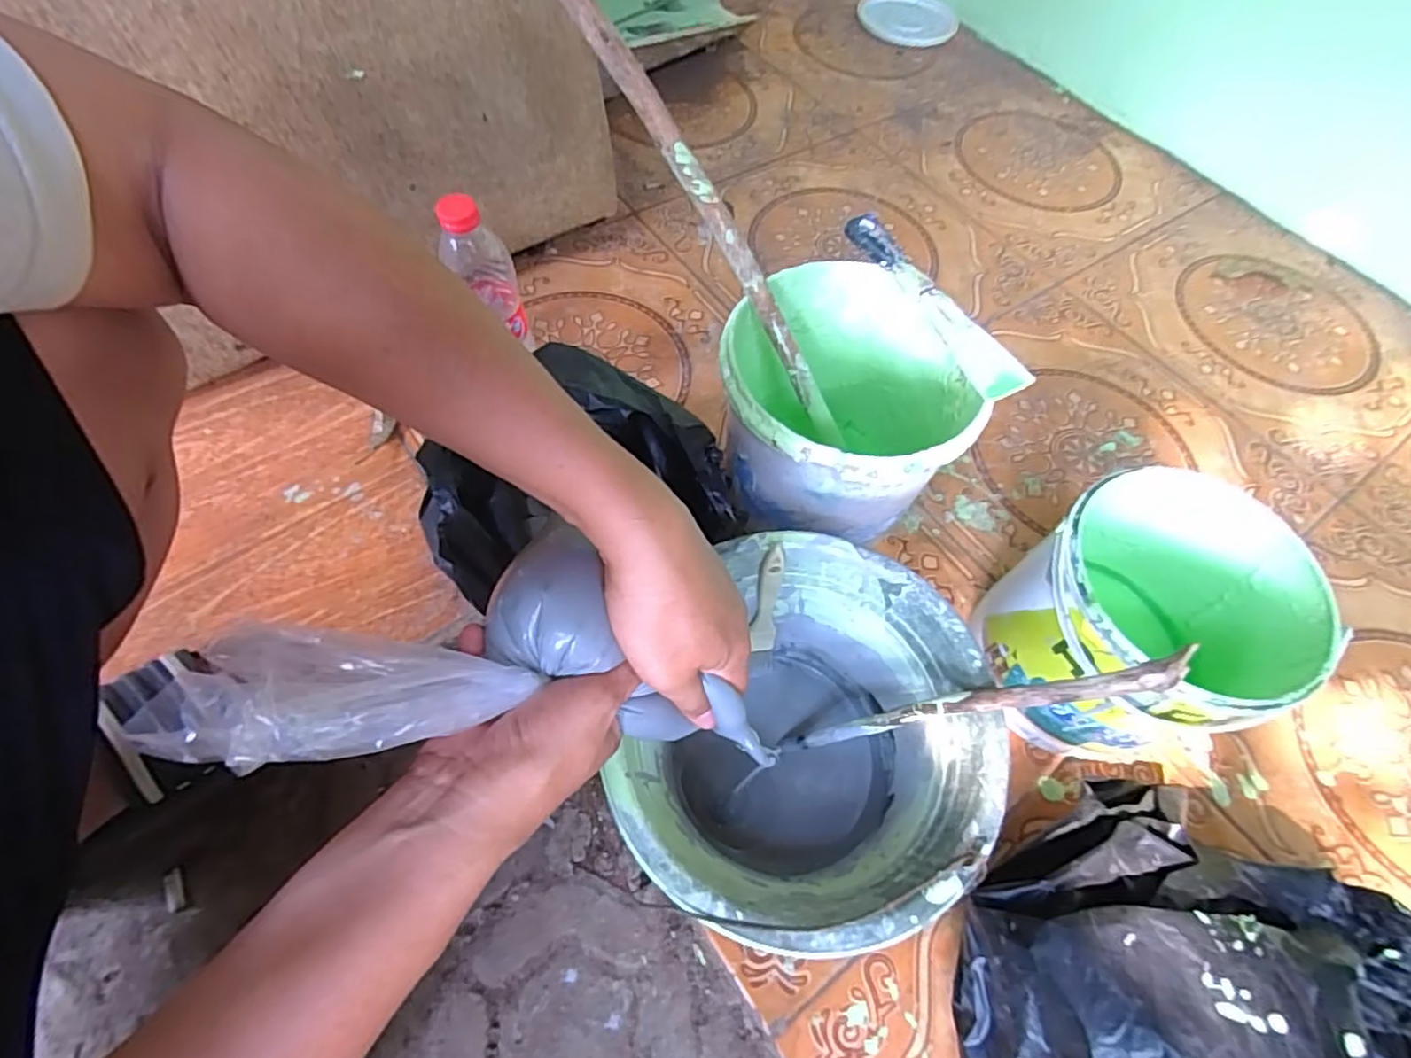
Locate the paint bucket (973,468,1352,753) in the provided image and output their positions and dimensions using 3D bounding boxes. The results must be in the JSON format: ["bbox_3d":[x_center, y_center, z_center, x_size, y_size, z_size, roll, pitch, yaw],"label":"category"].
[{"bbox_3d":[0.331,0.077,0.529,0.174,0.188,0.176,2,61,-3],"label":"paint bucket"}]

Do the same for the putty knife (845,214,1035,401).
[{"bbox_3d":[0.185,-0.184,0.536,0.041,0.027,0.199,-23,65,-17],"label":"putty knife"}]

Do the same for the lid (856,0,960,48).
[{"bbox_3d":[0.365,-0.928,1.202,0.177,0.023,0.156,19,61,7],"label":"lid"}]

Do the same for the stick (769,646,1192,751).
[{"bbox_3d":[0.154,0.121,0.437,0.032,0.285,0.017,25,52,-37],"label":"stick"}]

